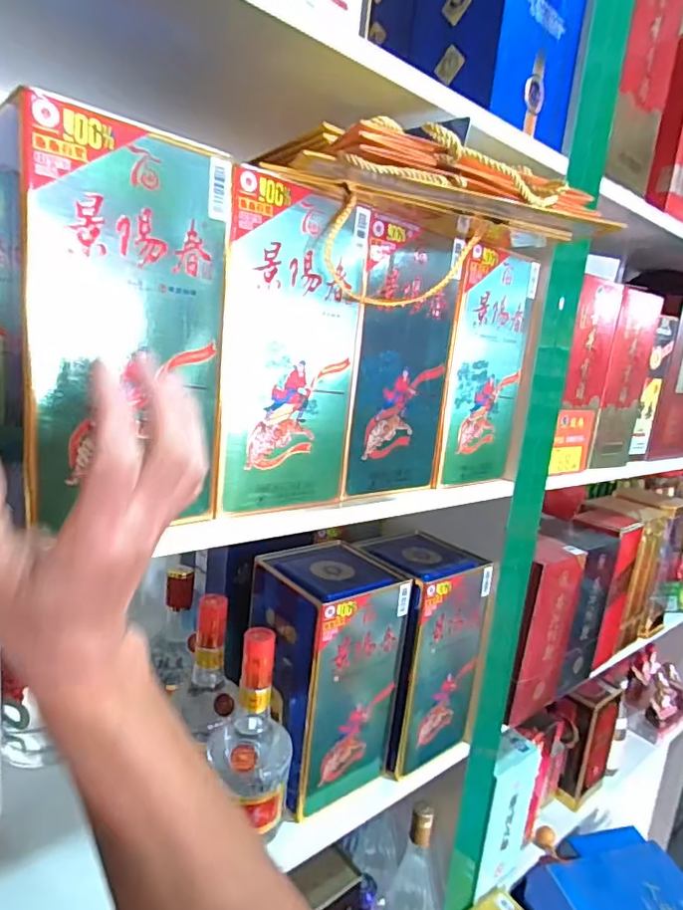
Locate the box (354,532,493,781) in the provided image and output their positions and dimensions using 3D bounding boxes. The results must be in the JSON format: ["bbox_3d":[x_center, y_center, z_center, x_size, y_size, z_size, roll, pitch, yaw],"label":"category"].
[{"bbox_3d":[0.099,0.267,0.785,0.147,0.274,0.146,-4,15,-41],"label":"box"}]

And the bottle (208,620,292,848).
[{"bbox_3d":[-0.097,0.300,0.626,0.068,0.223,0.084,-4,15,-42],"label":"bottle"}]

